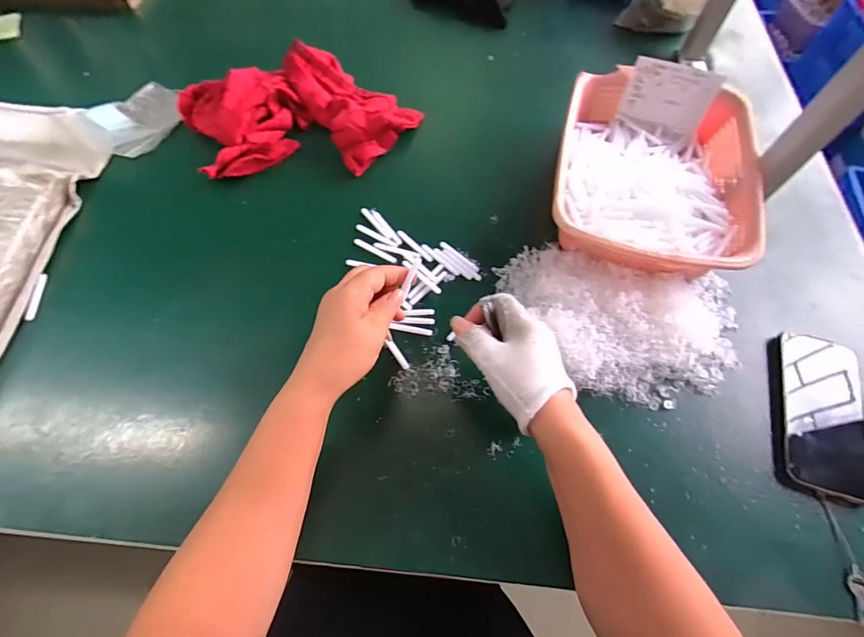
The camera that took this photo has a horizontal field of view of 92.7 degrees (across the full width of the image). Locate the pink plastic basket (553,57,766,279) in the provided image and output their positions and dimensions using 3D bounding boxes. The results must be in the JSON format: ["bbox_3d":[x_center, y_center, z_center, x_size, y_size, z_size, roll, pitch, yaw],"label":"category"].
[{"bbox_3d":[0.261,-0.174,0.502,0.215,0.082,0.284,14,65,6],"label":"pink plastic basket"}]

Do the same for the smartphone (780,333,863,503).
[{"bbox_3d":[0.397,0.092,0.413,0.077,0.016,0.161,16,65,7],"label":"smartphone"}]

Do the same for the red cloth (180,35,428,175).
[{"bbox_3d":[-0.175,-0.280,0.572,0.300,0.056,0.213,-24,66,-12],"label":"red cloth"}]

